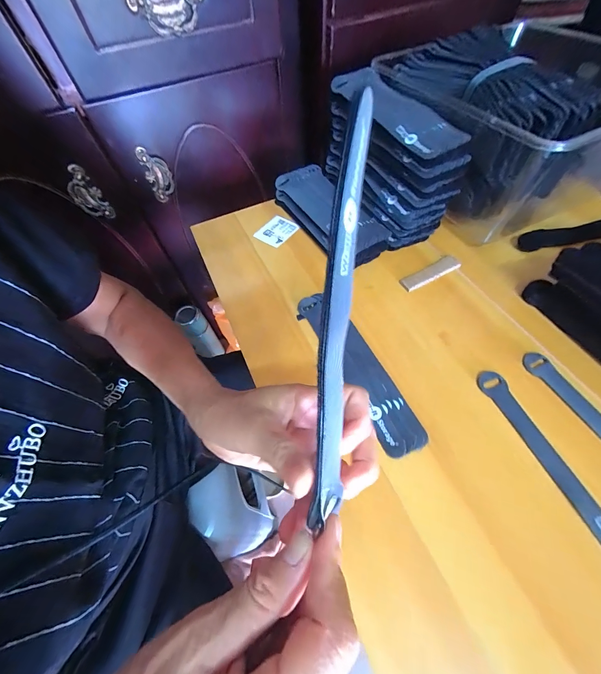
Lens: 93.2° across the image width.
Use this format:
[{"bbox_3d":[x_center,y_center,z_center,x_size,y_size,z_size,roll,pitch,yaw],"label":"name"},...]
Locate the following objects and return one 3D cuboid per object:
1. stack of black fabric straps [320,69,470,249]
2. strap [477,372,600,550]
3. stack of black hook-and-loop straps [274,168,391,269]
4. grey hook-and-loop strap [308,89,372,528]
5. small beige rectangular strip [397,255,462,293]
[{"bbox_3d":[0.117,-0.243,0.394,0.093,0.126,0.209,-23,60,-9],"label":"stack of black fabric straps"},{"bbox_3d":[0.227,0.119,0.247,0.026,0.007,0.197,-19,60,-7],"label":"strap"},{"bbox_3d":[0.042,-0.180,0.416,0.084,0.038,0.203,-31,62,-14],"label":"stack of black hook-and-loop straps"},{"bbox_3d":[0.017,0.001,0.130,0.014,0.019,0.184,5,103,7],"label":"grey hook-and-loop strap"},{"bbox_3d":[0.166,-0.083,0.368,0.083,0.008,0.022,-27,61,-11],"label":"small beige rectangular strip"}]

